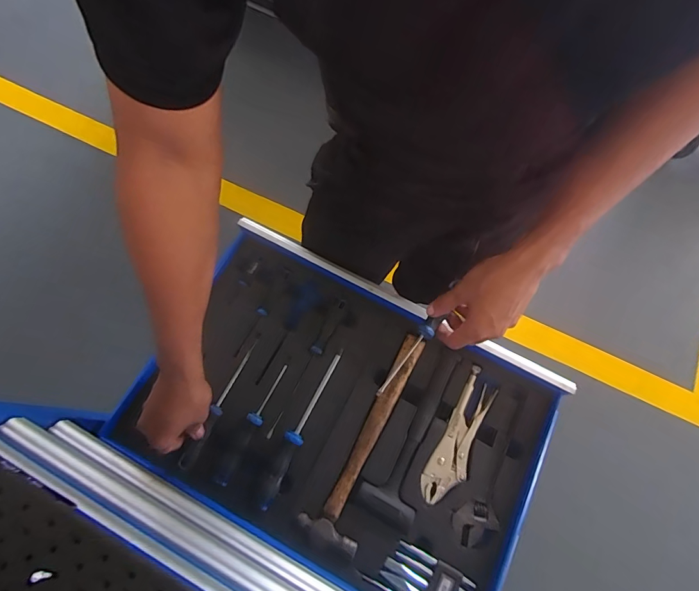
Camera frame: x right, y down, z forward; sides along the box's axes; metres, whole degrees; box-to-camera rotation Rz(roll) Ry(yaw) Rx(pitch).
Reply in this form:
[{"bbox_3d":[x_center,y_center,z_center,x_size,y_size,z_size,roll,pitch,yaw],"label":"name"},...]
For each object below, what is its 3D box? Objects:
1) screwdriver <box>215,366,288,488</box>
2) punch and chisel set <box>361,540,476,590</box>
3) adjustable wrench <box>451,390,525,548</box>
[{"bbox_3d":[-0.147,0.191,0.595,0.024,0.022,0.185,25,72,6],"label":"screwdriver"},{"bbox_3d":[0.104,0.403,0.551,0.133,0.014,0.070,25,72,6],"label":"punch and chisel set"},{"bbox_3d":[0.232,0.264,0.604,0.057,0.011,0.241,33,73,8],"label":"adjustable wrench"}]

